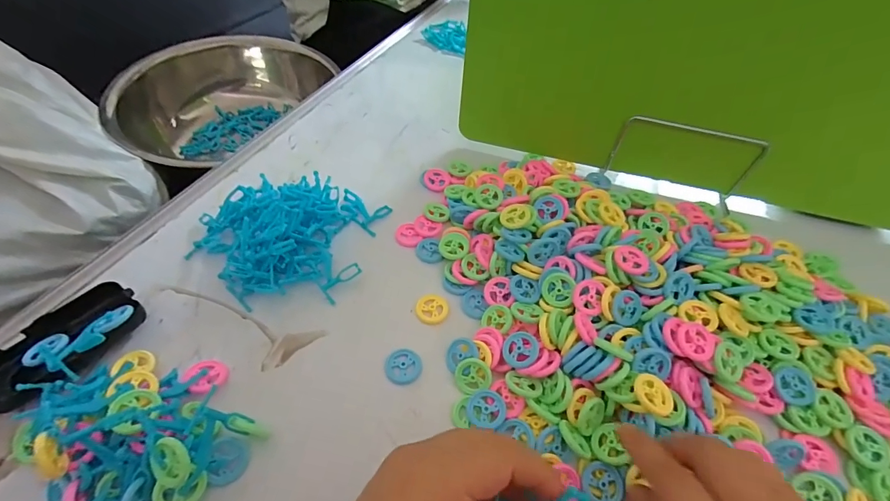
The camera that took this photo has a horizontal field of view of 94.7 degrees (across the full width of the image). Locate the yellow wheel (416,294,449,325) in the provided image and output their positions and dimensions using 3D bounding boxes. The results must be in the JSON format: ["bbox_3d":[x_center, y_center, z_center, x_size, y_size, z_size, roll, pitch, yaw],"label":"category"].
[{"bbox_3d":[-0.012,0.054,0.378,0.029,0.007,0.027,2,51,-3],"label":"yellow wheel"}]

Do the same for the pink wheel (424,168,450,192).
[{"bbox_3d":[-0.009,-0.083,0.483,0.030,0.008,0.031,2,51,-3],"label":"pink wheel"}]

